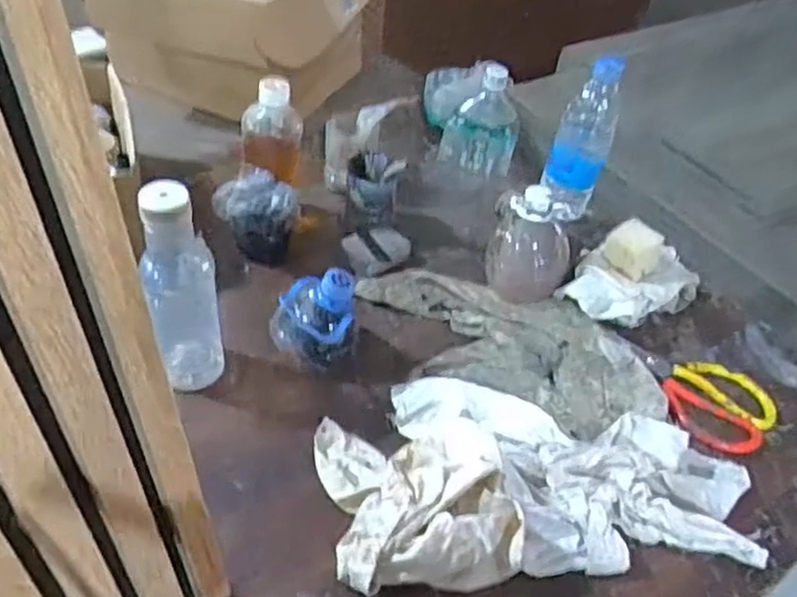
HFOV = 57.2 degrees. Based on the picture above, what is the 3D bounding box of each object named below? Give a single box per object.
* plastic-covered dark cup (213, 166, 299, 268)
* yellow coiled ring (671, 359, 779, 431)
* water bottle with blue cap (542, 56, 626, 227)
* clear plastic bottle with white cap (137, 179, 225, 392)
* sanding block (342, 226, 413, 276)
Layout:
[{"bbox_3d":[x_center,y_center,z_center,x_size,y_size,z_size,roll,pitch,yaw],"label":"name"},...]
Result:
[{"bbox_3d":[-0.160,-0.089,0.835,0.084,0.089,0.086,3,43,-3],"label":"plastic-covered dark cup"},{"bbox_3d":[0.343,0.090,0.759,0.105,0.008,0.061,29,47,23],"label":"yellow coiled ring"},{"bbox_3d":[0.225,-0.192,0.894,0.068,0.204,0.063,13,43,7],"label":"water bottle with blue cap"},{"bbox_3d":[-0.196,-0.005,0.656,0.064,0.207,0.049,-8,45,-15],"label":"clear plastic bottle with white cap"},{"bbox_3d":[-0.026,-0.058,0.858,0.078,0.028,0.061,-28,53,-31],"label":"sanding block"}]

